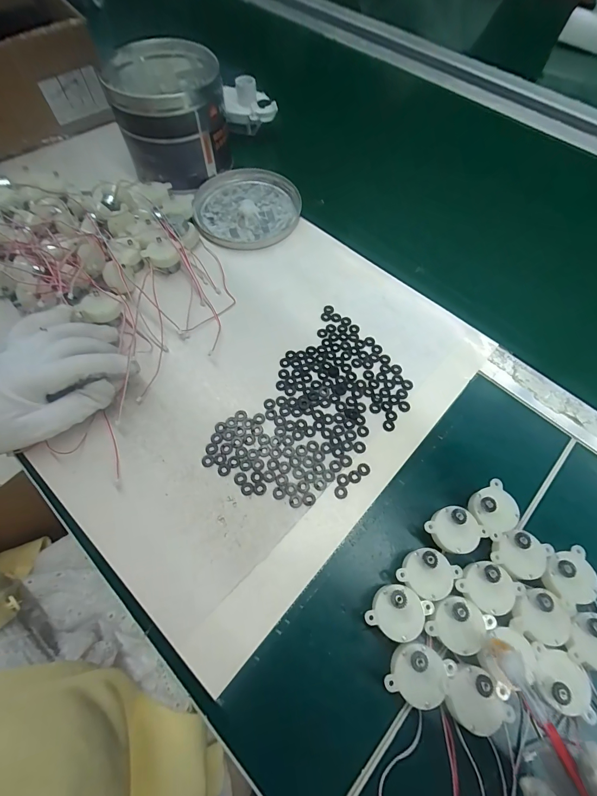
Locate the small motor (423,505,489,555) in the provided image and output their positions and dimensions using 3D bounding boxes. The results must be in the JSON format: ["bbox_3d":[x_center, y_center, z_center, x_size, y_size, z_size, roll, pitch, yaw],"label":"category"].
[{"bbox_3d":[0.114,0.099,0.258,0.034,0.030,0.033,0,64,-1],"label":"small motor"}]

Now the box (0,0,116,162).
[{"bbox_3d":[-0.377,-0.439,0.451,0.190,0.111,0.208,-28,68,-14],"label":"box"}]

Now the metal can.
[{"bbox_3d":[-0.153,-0.340,0.412,0.119,0.090,0.138,-19,66,-10],"label":"metal can"}]

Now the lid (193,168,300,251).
[{"bbox_3d":[-0.062,-0.235,0.425,0.123,0.018,0.130,0,64,-1],"label":"lid"}]

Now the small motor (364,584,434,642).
[{"bbox_3d":[0.067,0.145,0.235,0.037,0.030,0.033,34,68,14],"label":"small motor"}]

